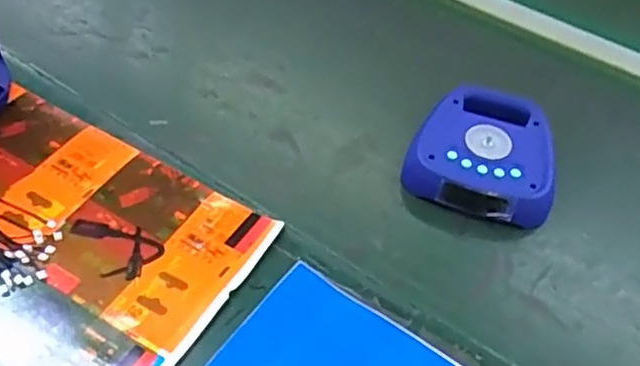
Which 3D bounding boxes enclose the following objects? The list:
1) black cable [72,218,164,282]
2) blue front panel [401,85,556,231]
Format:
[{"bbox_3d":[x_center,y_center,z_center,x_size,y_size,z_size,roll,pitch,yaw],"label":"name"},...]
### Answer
[{"bbox_3d":[-0.210,0.062,0.640,0.094,0.007,0.059,33,54,22],"label":"black cable"},{"bbox_3d":[0.192,-0.035,0.726,0.157,0.051,0.165,20,50,12],"label":"blue front panel"}]

